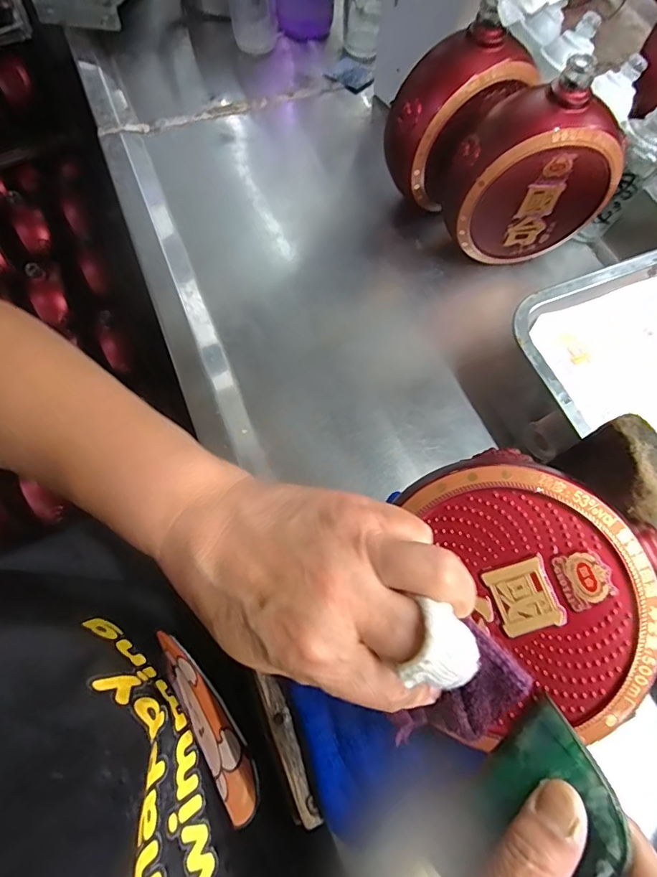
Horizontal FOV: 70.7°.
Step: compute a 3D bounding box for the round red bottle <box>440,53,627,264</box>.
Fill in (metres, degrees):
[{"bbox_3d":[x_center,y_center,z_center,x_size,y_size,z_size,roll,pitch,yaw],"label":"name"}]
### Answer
[{"bbox_3d":[0.164,-0.222,0.389,0.143,0.131,0.060,-6,68,-2],"label":"round red bottle"}]

